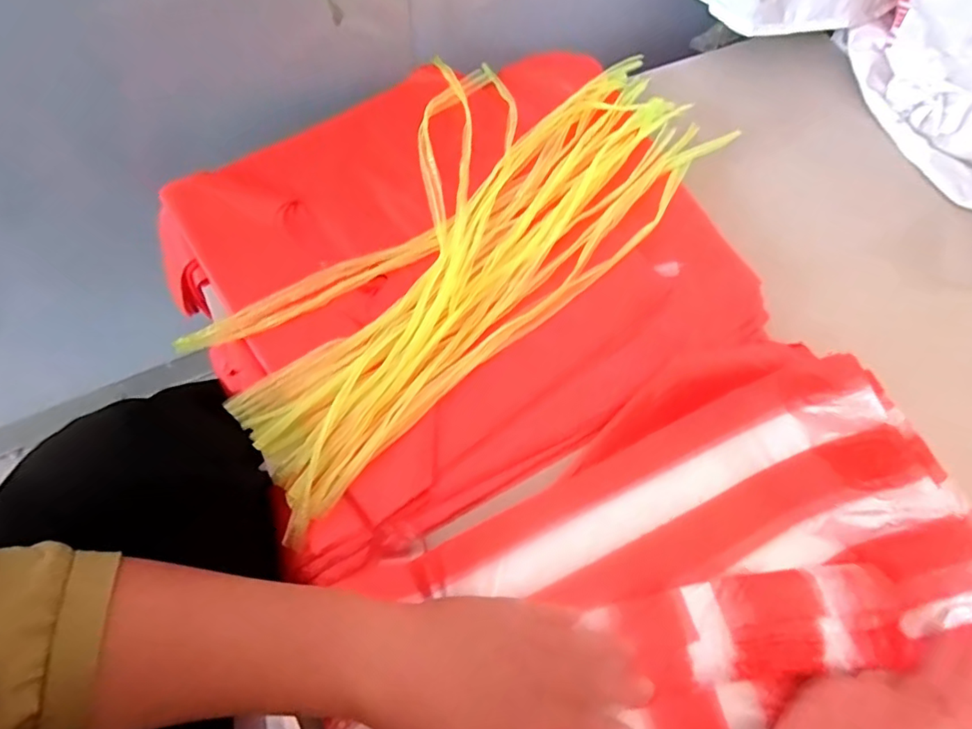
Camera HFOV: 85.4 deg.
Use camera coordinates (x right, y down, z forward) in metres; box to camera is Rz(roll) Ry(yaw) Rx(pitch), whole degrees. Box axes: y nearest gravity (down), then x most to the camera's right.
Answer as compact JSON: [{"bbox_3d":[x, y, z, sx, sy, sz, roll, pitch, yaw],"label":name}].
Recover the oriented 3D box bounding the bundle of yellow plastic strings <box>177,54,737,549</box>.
[{"bbox_3d":[-0.028,-0.121,0.496,0.251,0.042,0.532,44,72,10],"label":"bundle of yellow plastic strings"}]

